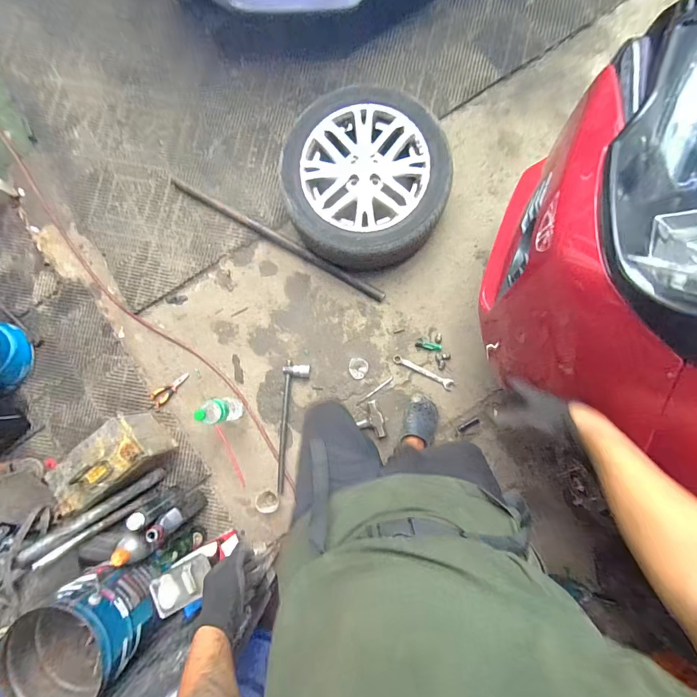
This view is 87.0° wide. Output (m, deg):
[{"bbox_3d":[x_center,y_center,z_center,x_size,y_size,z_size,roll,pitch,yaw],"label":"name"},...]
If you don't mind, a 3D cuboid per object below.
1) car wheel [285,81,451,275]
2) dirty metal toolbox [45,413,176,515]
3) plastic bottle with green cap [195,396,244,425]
[{"bbox_3d":[0.052,-0.534,1.193,0.487,0.203,0.505,0,85,5],"label":"car wheel"},{"bbox_3d":[-0.752,0.363,1.206,0.312,0.228,0.178,-41,83,1],"label":"dirty metal toolbox"},{"bbox_3d":[-0.414,0.202,1.206,0.074,0.212,0.083,-6,85,5],"label":"plastic bottle with green cap"}]

